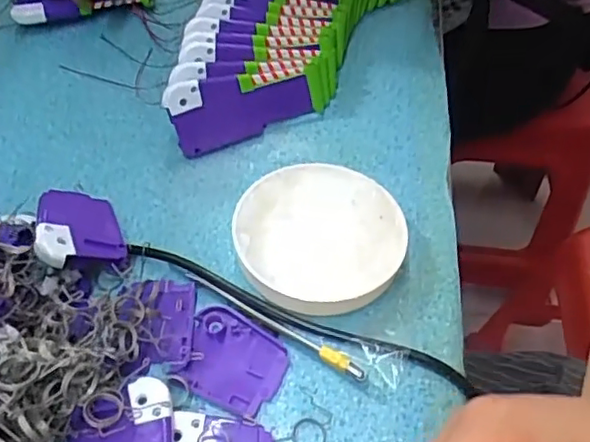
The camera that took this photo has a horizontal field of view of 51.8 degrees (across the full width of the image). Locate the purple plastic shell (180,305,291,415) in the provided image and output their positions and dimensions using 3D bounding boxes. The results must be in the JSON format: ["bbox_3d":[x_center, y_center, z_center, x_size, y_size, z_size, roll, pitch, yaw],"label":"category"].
[{"bbox_3d":[-0.036,0.079,0.347,0.060,0.006,0.050,23,54,13],"label":"purple plastic shell"}]

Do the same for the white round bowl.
[{"bbox_3d":[0.016,0.009,0.389,0.104,0.026,0.105,2,52,-3],"label":"white round bowl"}]

